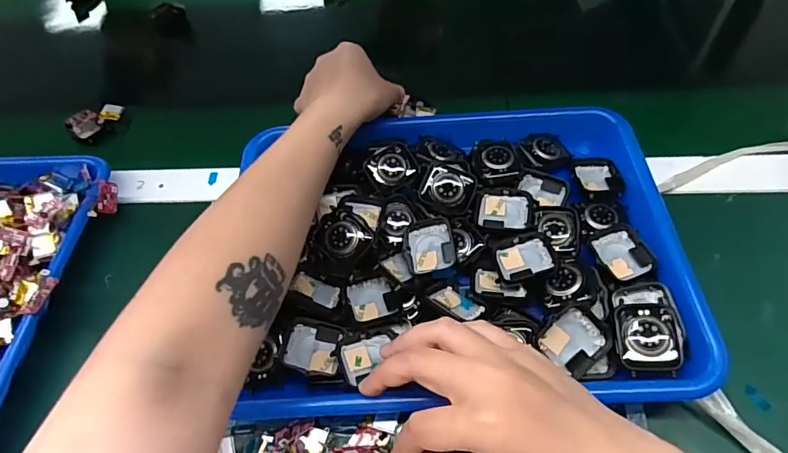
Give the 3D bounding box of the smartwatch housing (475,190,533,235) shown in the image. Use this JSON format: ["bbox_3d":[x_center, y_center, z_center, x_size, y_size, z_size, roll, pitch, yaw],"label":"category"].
[{"bbox_3d":[0.084,-0.010,0.365,0.042,0.012,0.037,6,56,10],"label":"smartwatch housing"}]

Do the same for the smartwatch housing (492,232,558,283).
[{"bbox_3d":[0.093,0.022,0.344,0.041,0.013,0.033,-14,55,-4],"label":"smartwatch housing"}]

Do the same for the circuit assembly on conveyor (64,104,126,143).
[{"bbox_3d":[-0.315,-0.114,0.506,0.028,0.018,0.054,35,65,26],"label":"circuit assembly on conveyor"}]

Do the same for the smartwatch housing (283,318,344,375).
[{"bbox_3d":[-0.054,0.081,0.319,0.036,0.015,0.034,8,57,12],"label":"smartwatch housing"}]

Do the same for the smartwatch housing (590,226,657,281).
[{"bbox_3d":[0.162,0.019,0.340,0.033,0.007,0.040,-18,56,-7],"label":"smartwatch housing"}]

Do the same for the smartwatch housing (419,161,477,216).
[{"bbox_3d":[0.042,-0.028,0.369,0.040,0.008,0.040,17,87,3],"label":"smartwatch housing"}]

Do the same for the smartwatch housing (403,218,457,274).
[{"bbox_3d":[0.026,0.014,0.352,0.036,0.009,0.041,-14,64,13],"label":"smartwatch housing"}]

